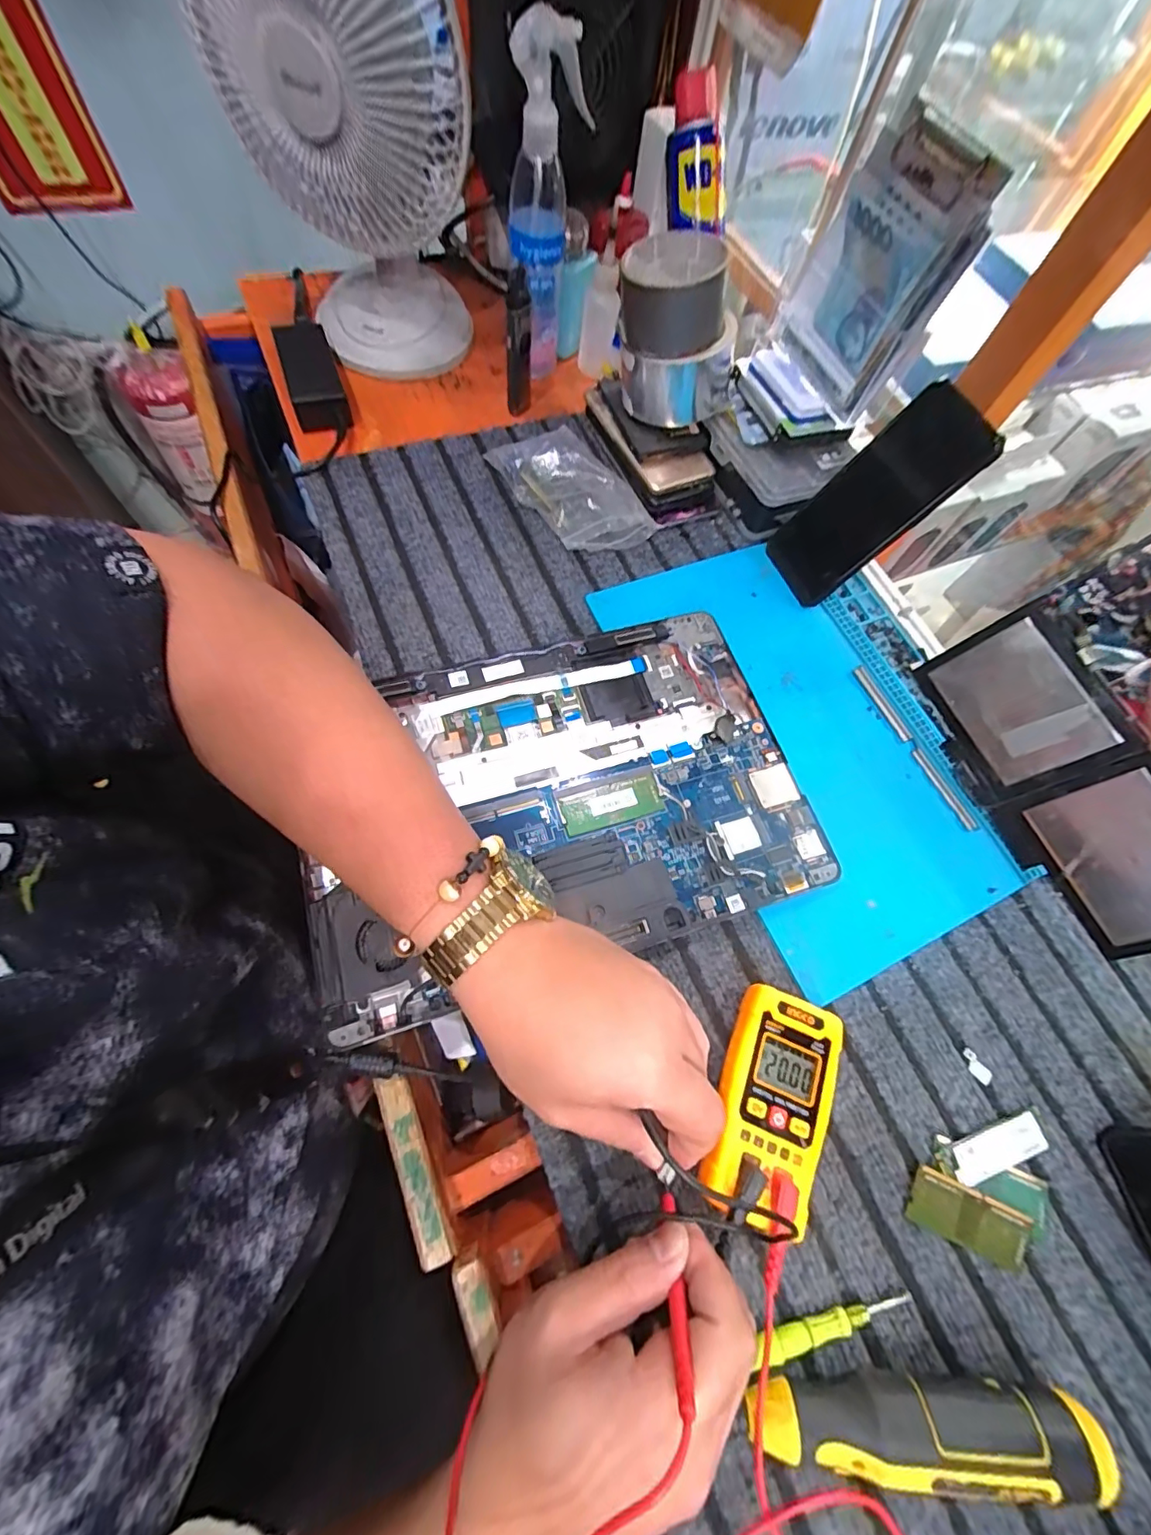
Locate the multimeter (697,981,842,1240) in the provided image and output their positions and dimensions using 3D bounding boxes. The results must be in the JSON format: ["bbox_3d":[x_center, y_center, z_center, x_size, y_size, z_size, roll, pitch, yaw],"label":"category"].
[{"bbox_3d":[0.112,0.190,0.302,0.058,0.030,0.114,23,66,3],"label":"multimeter"}]

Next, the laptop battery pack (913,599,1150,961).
[{"bbox_3d":[0.336,0.011,0.366,0.008,0.096,0.230,-9,68,-45],"label":"laptop battery pack"}]

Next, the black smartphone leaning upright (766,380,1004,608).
[{"bbox_3d":[0.231,-0.208,0.421,0.007,0.158,0.075,-5,64,-42],"label":"black smartphone leaning upright"}]

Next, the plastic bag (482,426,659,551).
[{"bbox_3d":[-0.003,-0.239,0.466,0.080,0.035,0.133,-31,74,-18],"label":"plastic bag"}]

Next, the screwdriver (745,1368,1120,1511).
[{"bbox_3d":[0.161,0.309,0.252,0.156,0.033,0.033,7,67,-4],"label":"screwdriver"}]

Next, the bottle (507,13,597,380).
[{"bbox_3d":[-0.025,-0.467,0.465,0.073,0.215,0.064,-3,68,-7],"label":"bottle"}]

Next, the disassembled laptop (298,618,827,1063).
[{"bbox_3d":[-0.012,0.016,0.365,0.326,0.018,0.226,-15,66,-10],"label":"disassembled laptop"}]

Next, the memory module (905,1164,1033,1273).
[{"bbox_3d":[0.223,0.254,0.298,0.068,0.004,0.028,25,78,5],"label":"memory module"}]

